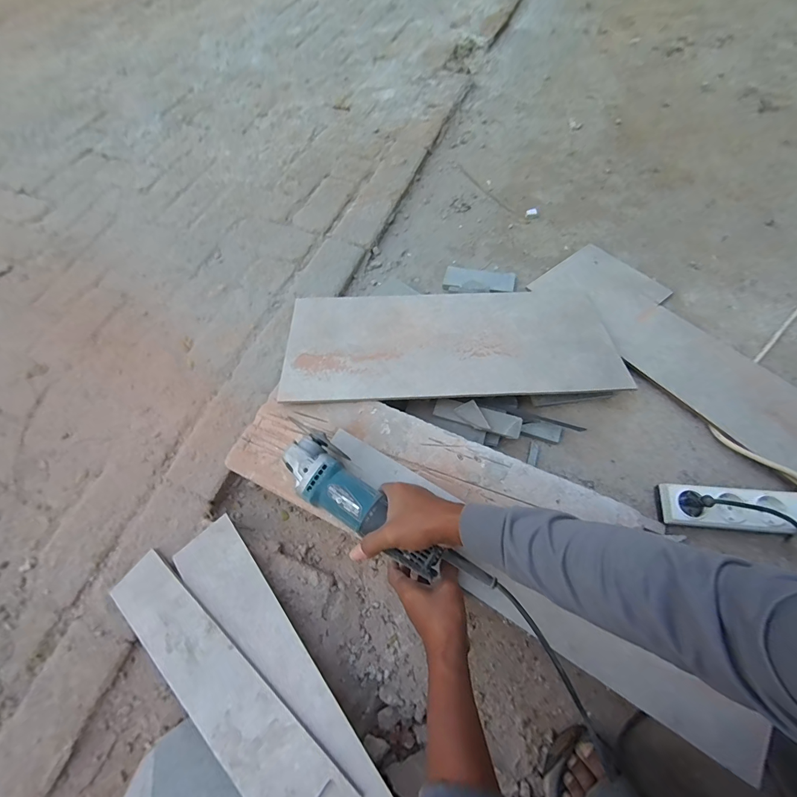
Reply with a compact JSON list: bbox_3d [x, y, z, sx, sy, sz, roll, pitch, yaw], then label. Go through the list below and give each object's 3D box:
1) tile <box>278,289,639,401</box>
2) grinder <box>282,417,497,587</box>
[{"bbox_3d":[0.094,-0.113,0.678,0.584,0.013,0.268,-1,54,0],"label":"tile"},{"bbox_3d":[-0.030,0.152,0.475,0.305,0.070,0.074,35,69,16],"label":"grinder"}]

